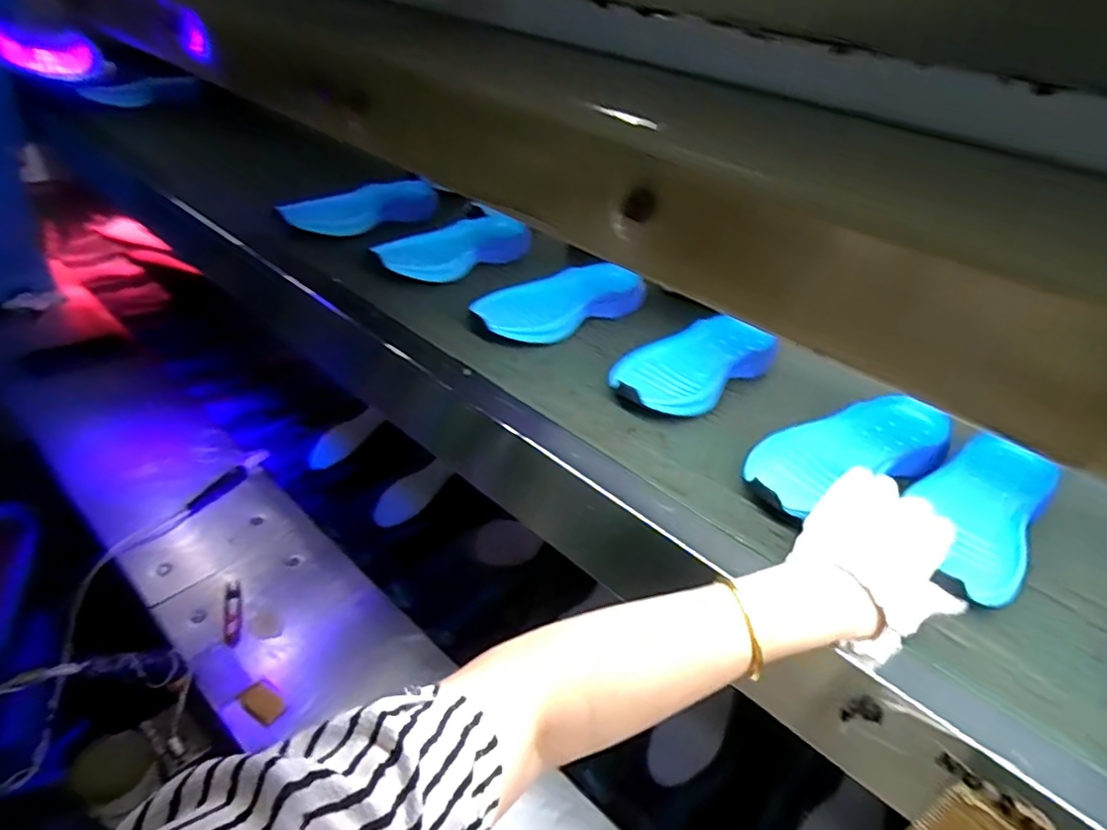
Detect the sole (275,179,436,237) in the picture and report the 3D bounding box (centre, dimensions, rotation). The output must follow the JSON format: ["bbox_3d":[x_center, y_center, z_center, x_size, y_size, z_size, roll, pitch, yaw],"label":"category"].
[{"bbox_3d":[-0.256,-0.282,0.830,0.207,0.062,0.025,-27,49,-32],"label":"sole"}]

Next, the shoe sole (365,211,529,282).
[{"bbox_3d":[-0.122,-0.215,0.783,0.204,0.076,0.016,-16,35,-35],"label":"shoe sole"}]

